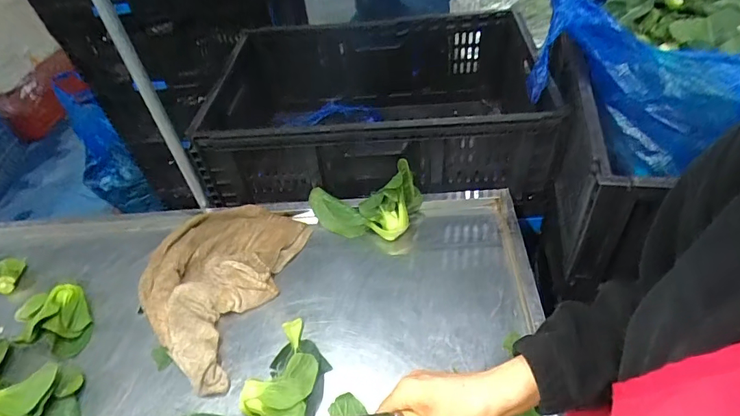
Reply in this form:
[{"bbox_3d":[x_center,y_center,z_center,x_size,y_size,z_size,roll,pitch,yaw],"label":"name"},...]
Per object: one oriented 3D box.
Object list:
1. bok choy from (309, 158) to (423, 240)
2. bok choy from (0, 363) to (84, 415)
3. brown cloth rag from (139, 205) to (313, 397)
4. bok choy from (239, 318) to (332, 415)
[{"bbox_3d":[-0.011,-0.009,0.723,0.187,0.115,0.076,-1,47,6],"label":"bok choy"},{"bbox_3d":[-0.435,0.253,0.579,0.113,0.045,0.103,6,48,12],"label":"bok choy"},{"bbox_3d":[-0.253,0.109,0.697,0.221,0.038,0.304,10,49,15],"label":"brown cloth rag"},{"bbox_3d":[-0.101,0.212,0.577,0.088,0.042,0.145,10,49,16],"label":"bok choy"}]

